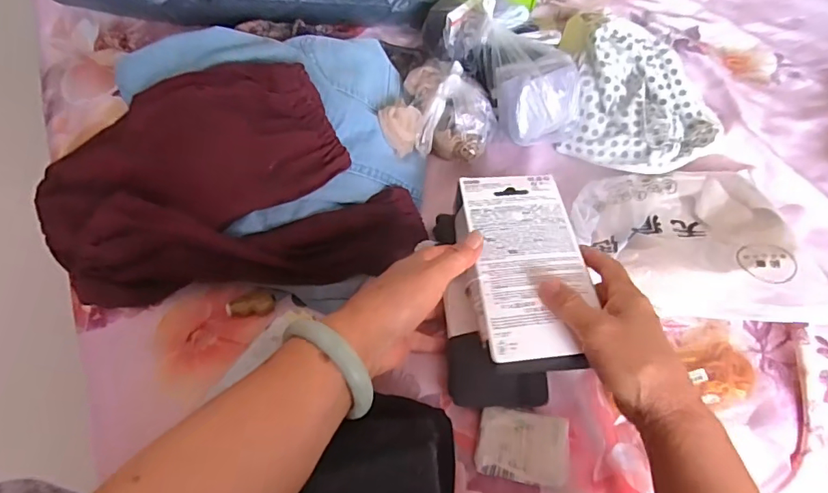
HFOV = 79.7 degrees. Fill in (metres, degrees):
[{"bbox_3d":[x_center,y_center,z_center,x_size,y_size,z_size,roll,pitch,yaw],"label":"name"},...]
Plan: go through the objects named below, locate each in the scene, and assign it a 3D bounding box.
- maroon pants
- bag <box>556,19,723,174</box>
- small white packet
[{"bbox_3d":[-0.179,-0.061,0.464,0.364,0.091,0.187,-6,65,-6],"label":"maroon pants"},{"bbox_3d":[0.271,-0.168,0.573,0.174,0.066,0.174,25,66,9],"label":"bag"},{"bbox_3d":[0.092,0.169,0.420,0.073,0.018,0.056,11,64,3],"label":"small white packet"}]

